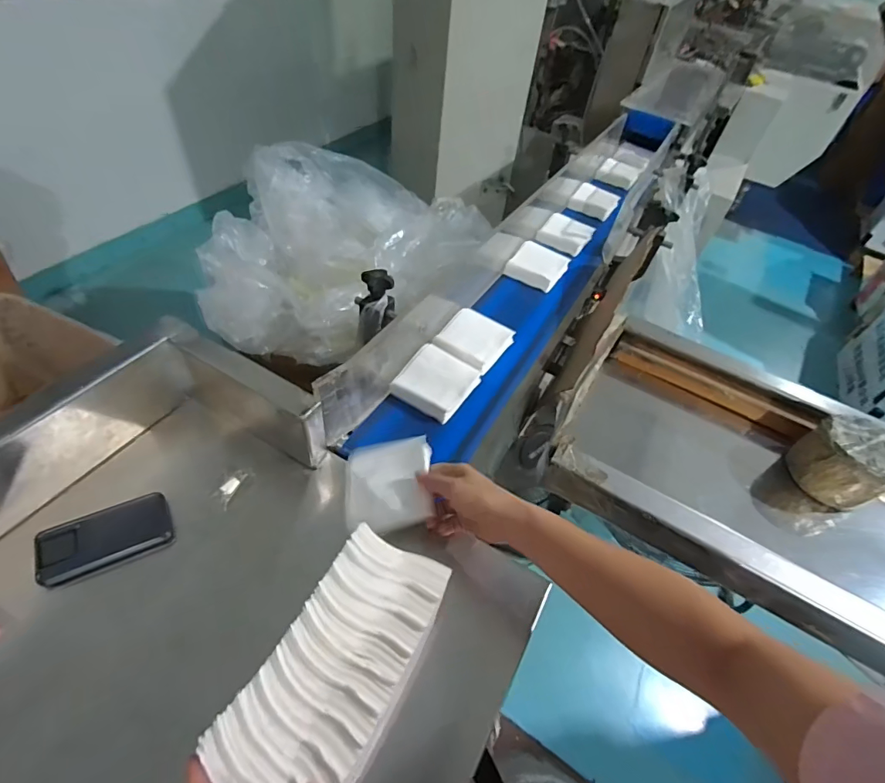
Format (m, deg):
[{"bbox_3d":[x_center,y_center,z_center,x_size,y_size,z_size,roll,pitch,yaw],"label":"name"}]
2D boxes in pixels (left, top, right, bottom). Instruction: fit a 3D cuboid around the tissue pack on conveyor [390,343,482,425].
[{"bbox_3d":[-0.009,-0.013,0.644,0.094,0.025,0.100,28,52,17],"label":"tissue pack on conveyor"}]

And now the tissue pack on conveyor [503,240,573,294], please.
[{"bbox_3d":[0.182,-0.242,0.866,0.094,0.030,0.109,28,52,17],"label":"tissue pack on conveyor"}]

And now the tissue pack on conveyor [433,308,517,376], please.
[{"bbox_3d":[0.047,-0.076,0.705,0.095,0.028,0.101,28,52,16],"label":"tissue pack on conveyor"}]

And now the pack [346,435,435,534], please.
[{"bbox_3d":[-0.063,0.102,0.509,0.097,0.013,0.111,-10,46,10],"label":"pack"}]

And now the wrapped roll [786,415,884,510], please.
[{"bbox_3d":[0.477,0.082,0.544,0.082,0.074,0.091,-23,56,-24],"label":"wrapped roll"}]

